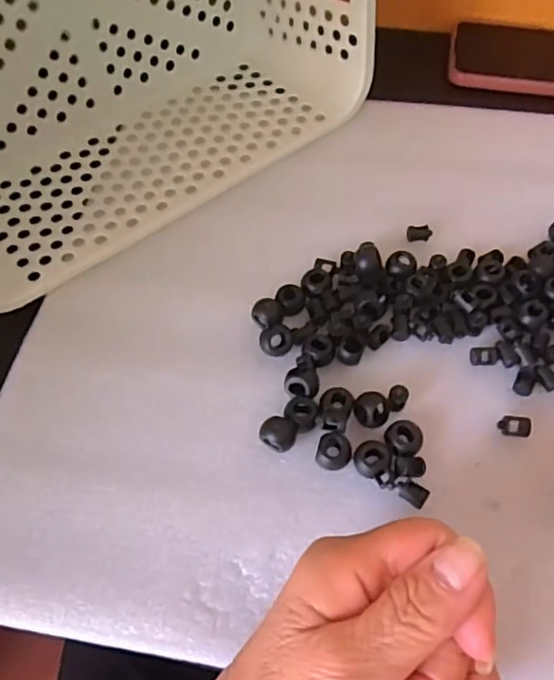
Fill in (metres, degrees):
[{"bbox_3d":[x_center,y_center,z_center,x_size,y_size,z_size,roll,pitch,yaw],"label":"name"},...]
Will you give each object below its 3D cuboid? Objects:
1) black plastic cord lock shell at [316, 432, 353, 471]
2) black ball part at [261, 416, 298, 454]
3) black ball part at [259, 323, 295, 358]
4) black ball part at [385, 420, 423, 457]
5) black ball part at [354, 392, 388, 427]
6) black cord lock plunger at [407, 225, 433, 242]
[{"bbox_3d":[0.027,0.054,0.280,0.017,0.011,0.015,2,59,3],"label":"black plastic cord lock shell"},{"bbox_3d":[0.001,0.047,0.286,0.017,0.014,0.015,29,64,18],"label":"black ball part"},{"bbox_3d":[0.000,-0.001,0.314,0.018,0.011,0.017,-1,59,2],"label":"black ball part"},{"bbox_3d":[0.061,0.049,0.285,0.017,0.011,0.017,-1,59,2],"label":"black ball part"},{"bbox_3d":[0.047,0.036,0.290,0.016,0.012,0.016,-1,59,2],"label":"black ball part"},{"bbox_3d":[0.087,-0.065,0.357,0.015,0.006,0.011,5,59,5],"label":"black cord lock plunger"}]

